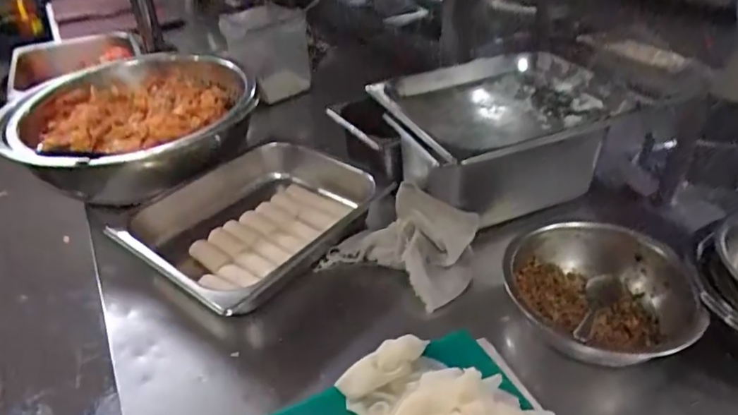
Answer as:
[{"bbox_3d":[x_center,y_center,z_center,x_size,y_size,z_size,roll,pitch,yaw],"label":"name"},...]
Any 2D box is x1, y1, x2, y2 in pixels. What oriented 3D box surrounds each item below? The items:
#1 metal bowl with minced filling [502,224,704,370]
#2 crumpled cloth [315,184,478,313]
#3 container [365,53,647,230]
[{"bbox_3d":[0.261,0.098,0.608,0.188,0.062,0.183,-1,37,1],"label":"metal bowl with minced filling"},{"bbox_3d":[0.049,0.047,0.705,0.188,0.038,0.145,18,63,18],"label":"crumpled cloth"},{"bbox_3d":[0.195,-0.099,0.797,0.316,0.174,0.276,-18,39,-20],"label":"container"}]

